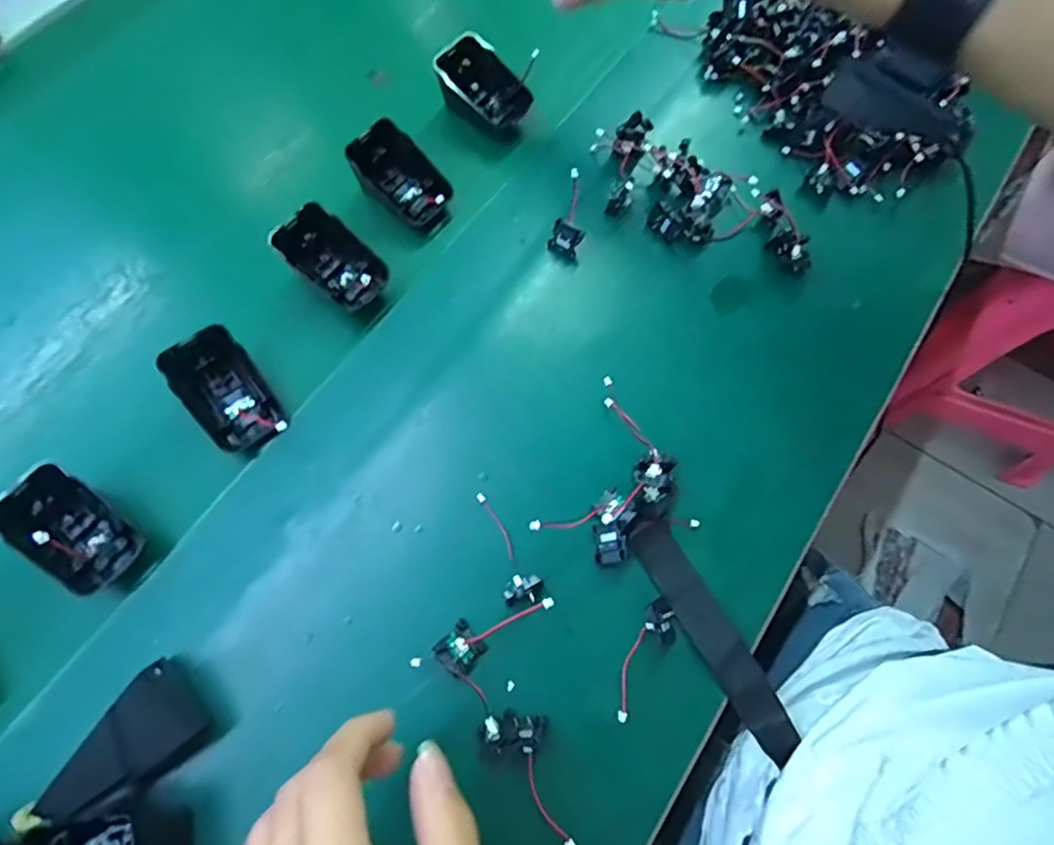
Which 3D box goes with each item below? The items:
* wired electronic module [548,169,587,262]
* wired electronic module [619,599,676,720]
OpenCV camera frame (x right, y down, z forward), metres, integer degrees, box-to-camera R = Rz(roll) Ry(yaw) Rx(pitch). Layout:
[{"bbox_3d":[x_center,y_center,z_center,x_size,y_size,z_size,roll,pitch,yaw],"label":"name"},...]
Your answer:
[{"bbox_3d":[0.031,-0.143,0.410,0.022,0.023,0.052,12,69,2],"label":"wired electronic module"},{"bbox_3d":[0.067,0.129,0.324,0.022,0.015,0.068,20,69,6],"label":"wired electronic module"}]

